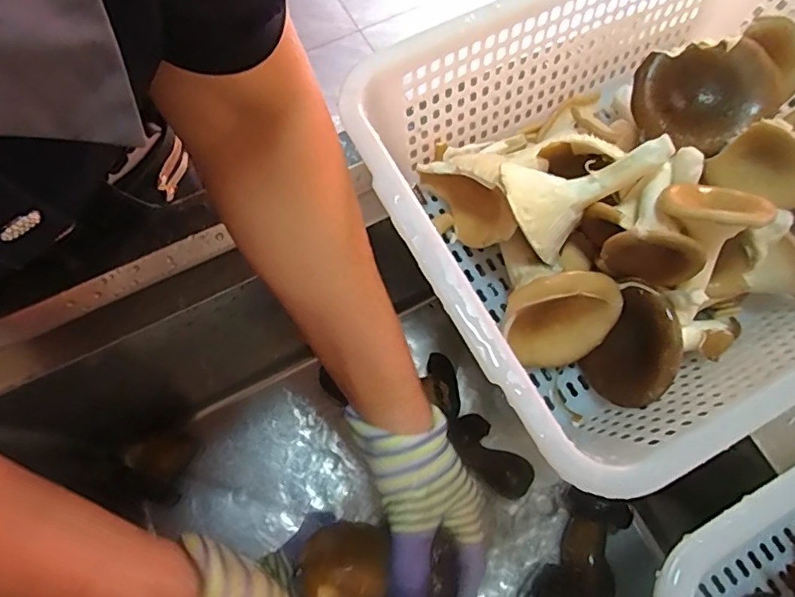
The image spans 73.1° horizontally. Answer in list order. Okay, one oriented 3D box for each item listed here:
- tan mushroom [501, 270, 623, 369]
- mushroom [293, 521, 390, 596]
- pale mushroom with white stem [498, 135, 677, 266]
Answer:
[{"bbox_3d":[0.107,0.015,0.357,0.075,0.074,0.045,-4,69,-2],"label":"tan mushroom"},{"bbox_3d":[-0.033,0.175,0.332,0.050,0.066,0.038,5,107,-10],"label":"mushroom"},{"bbox_3d":[0.115,-0.080,0.356,0.094,0.054,0.065,-39,74,-14],"label":"pale mushroom with white stem"}]

